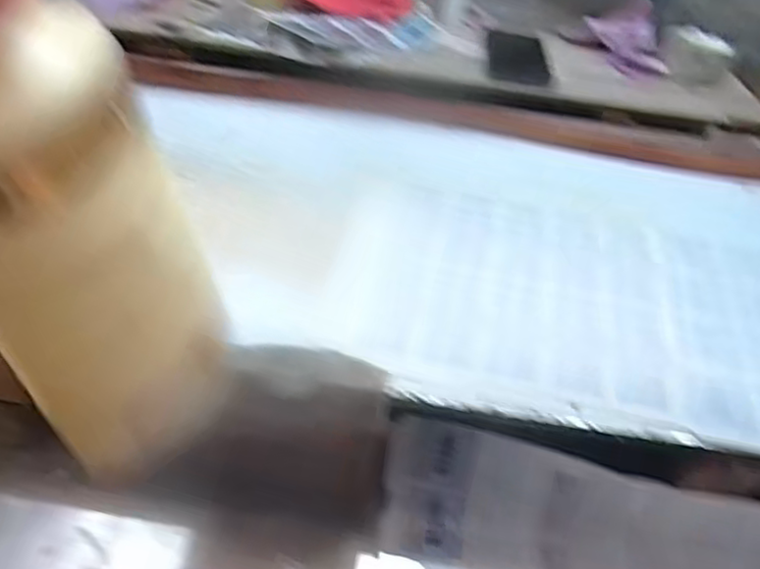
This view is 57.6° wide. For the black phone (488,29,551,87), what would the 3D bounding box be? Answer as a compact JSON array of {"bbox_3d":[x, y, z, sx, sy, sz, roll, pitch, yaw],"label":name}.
[{"bbox_3d":[0.161,-0.270,0.811,0.066,0.009,0.141,7,41,2],"label":"black phone"}]

